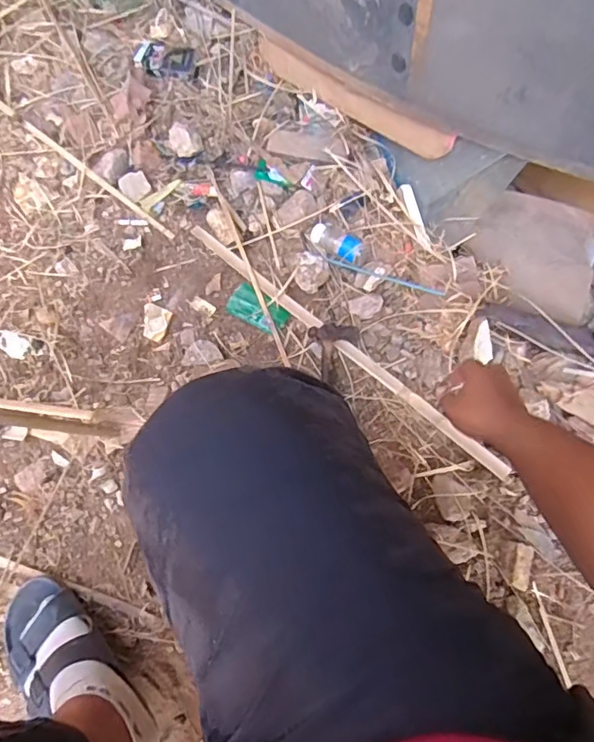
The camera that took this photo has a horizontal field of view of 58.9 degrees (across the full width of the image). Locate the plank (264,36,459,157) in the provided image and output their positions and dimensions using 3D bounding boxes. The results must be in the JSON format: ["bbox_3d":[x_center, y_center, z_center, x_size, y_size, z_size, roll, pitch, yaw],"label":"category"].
[{"bbox_3d":[0.080,-0.461,0.870,0.021,0.064,0.437,-40,62,-10],"label":"plank"}]

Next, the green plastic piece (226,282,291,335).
[{"bbox_3d":[-0.064,-0.097,0.847,0.098,0.005,0.055,36,77,11],"label":"green plastic piece"}]

